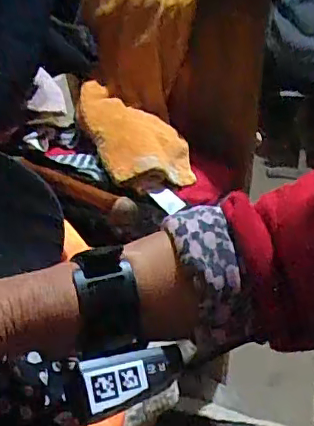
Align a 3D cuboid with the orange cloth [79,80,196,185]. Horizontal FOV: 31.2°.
[{"bbox_3d":[-0.031,-0.098,0.681,0.120,0.053,0.172,-20,54,-23],"label":"orange cloth"}]

